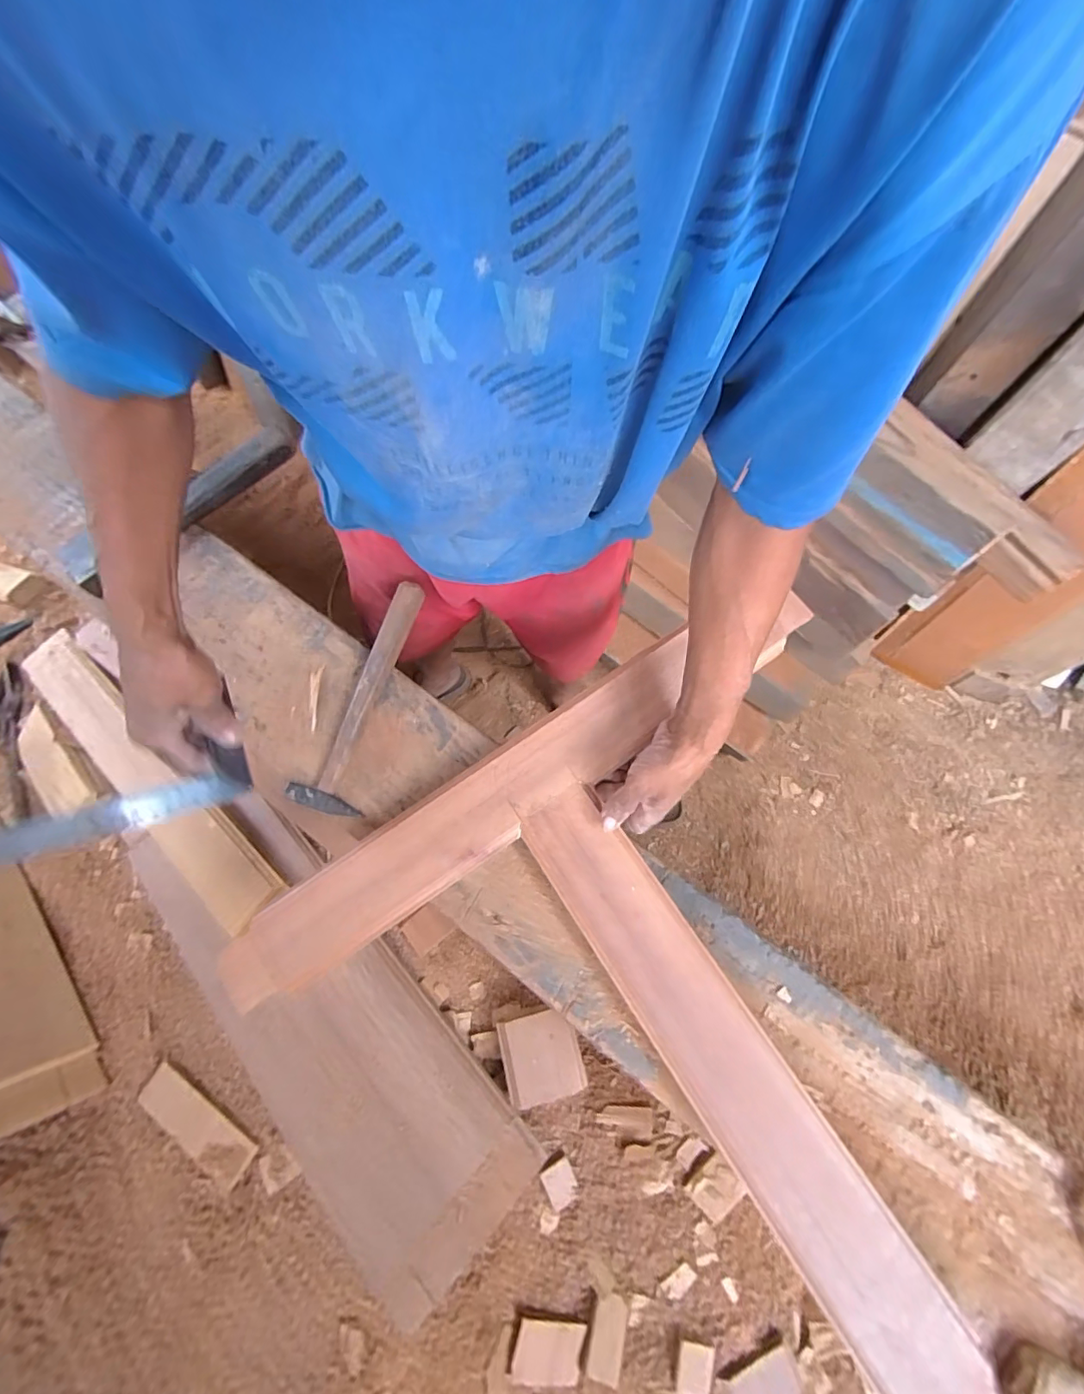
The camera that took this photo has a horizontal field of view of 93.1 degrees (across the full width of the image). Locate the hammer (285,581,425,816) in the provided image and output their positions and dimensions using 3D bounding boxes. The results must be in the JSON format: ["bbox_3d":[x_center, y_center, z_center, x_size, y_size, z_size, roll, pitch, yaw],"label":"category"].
[{"bbox_3d":[-0.212,-0.008,0.594,0.079,0.026,0.277,11,73,3],"label":"hammer"}]

